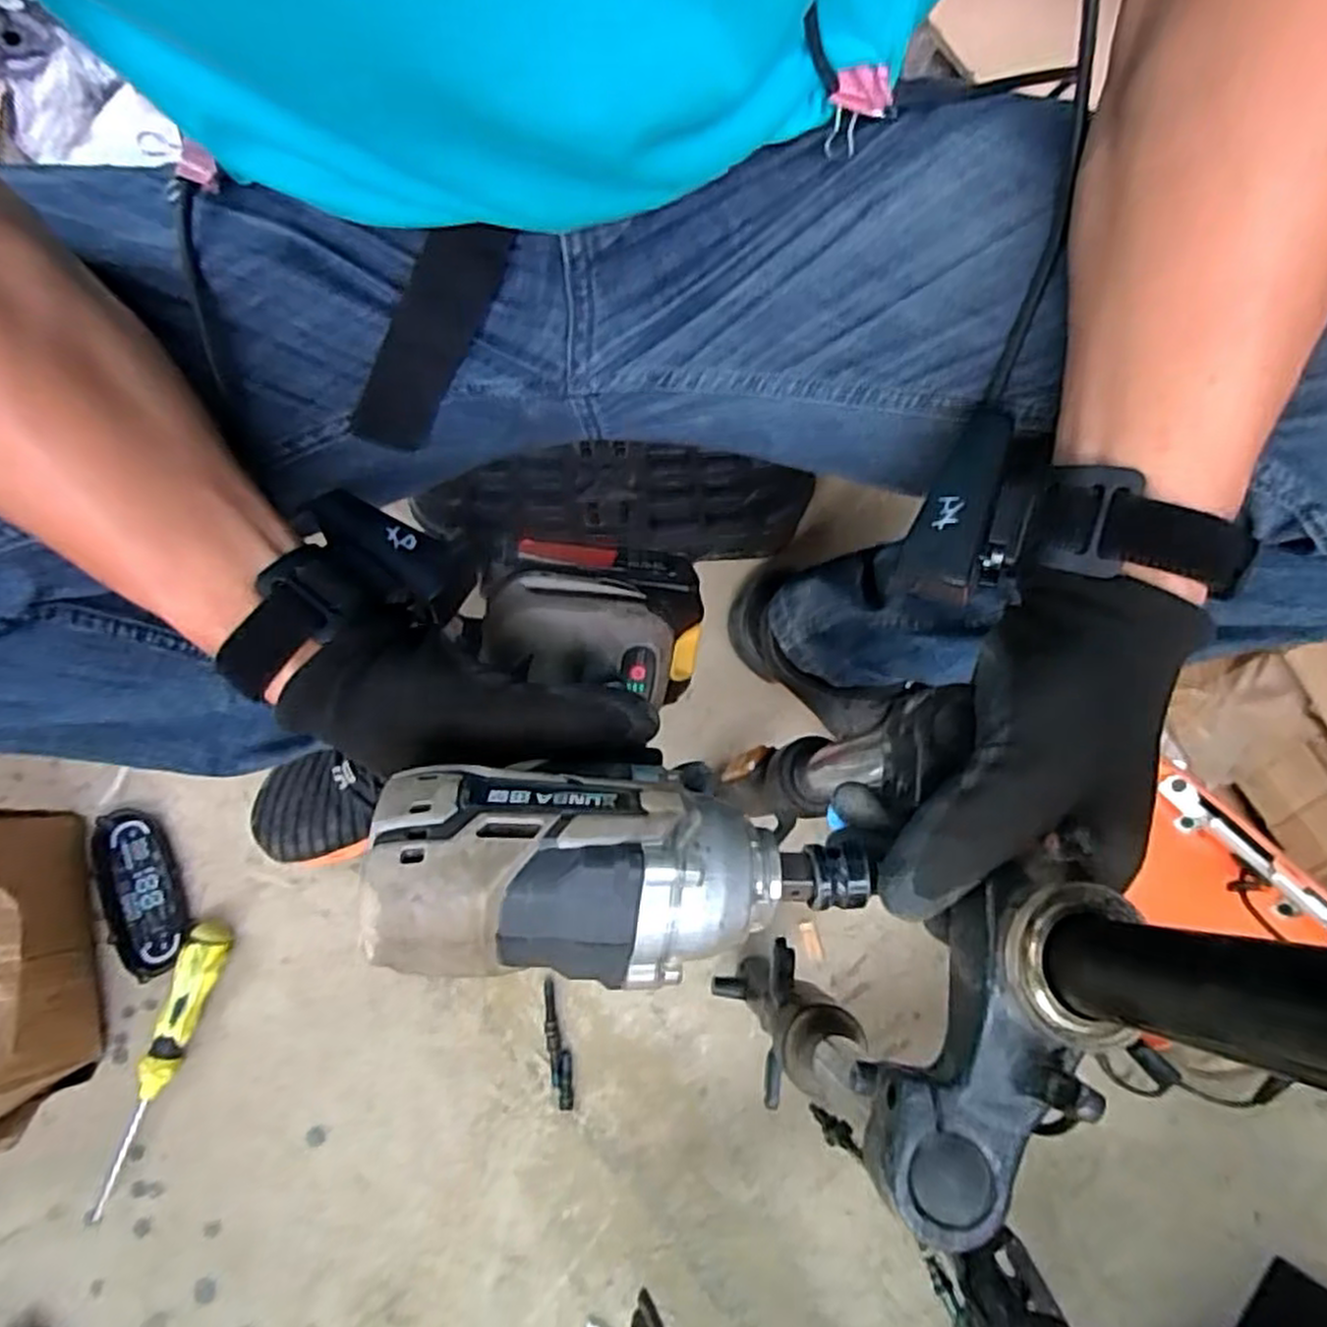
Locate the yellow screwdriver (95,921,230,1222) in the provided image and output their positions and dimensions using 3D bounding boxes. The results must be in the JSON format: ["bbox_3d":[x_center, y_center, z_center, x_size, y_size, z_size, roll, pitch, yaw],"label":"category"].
[{"bbox_3d":[-0.370,0.292,0.568,0.029,0.024,0.197,18,78,3],"label":"yellow screwdriver"}]

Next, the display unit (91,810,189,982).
[{"bbox_3d":[-0.409,0.178,0.605,0.057,0.013,0.127,-24,79,-6],"label":"display unit"}]

